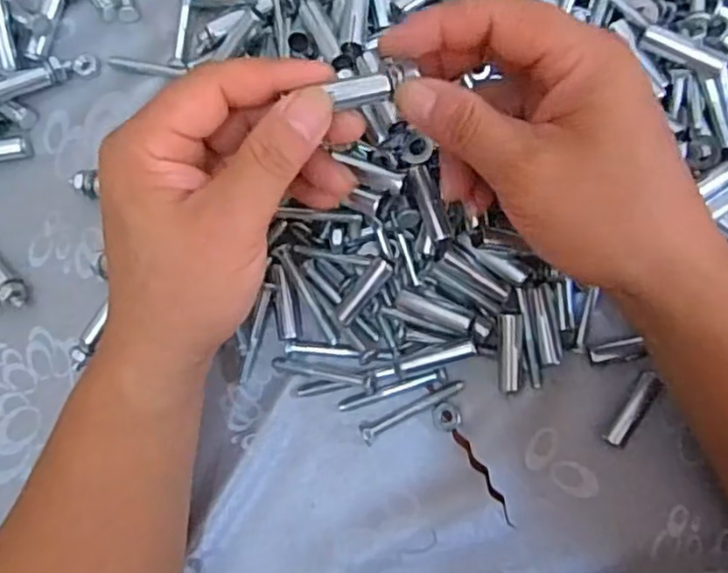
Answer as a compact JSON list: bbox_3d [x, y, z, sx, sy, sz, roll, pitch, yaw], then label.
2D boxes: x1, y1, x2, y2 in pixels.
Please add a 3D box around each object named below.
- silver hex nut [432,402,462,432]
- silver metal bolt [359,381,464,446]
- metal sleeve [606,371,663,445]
[{"bbox_3d":[0.041,0.065,0.337,0.014,0.004,0.014,-8,81,4],"label":"silver hex nut"},{"bbox_3d":[0.024,0.061,0.339,0.056,0.006,0.010,-29,80,1],"label":"silver metal bolt"},{"bbox_3d":[0.130,0.059,0.328,0.010,0.012,0.039,33,86,9],"label":"metal sleeve"}]

